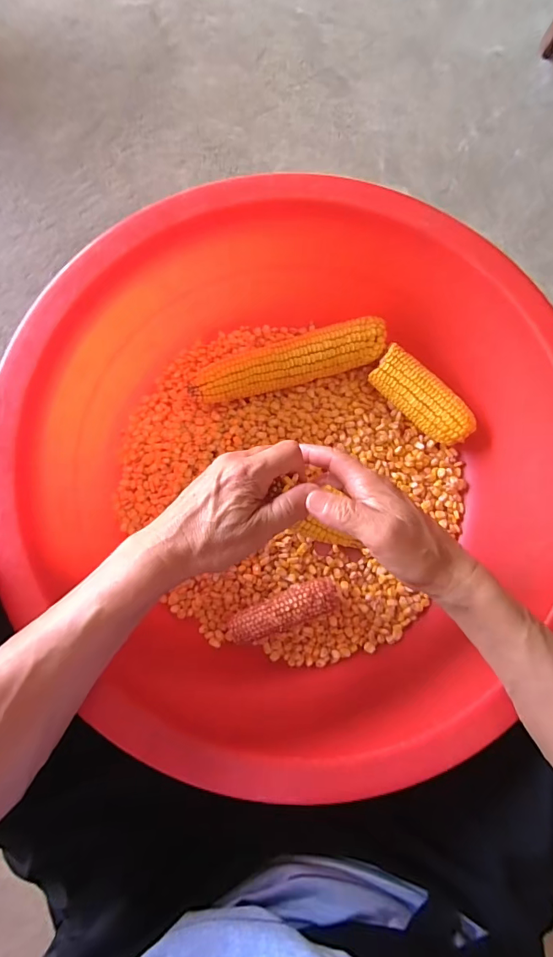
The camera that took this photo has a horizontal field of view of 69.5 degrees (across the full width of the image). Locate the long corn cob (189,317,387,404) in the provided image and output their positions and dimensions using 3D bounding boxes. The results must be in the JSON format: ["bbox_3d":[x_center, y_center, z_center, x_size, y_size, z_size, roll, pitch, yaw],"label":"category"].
[{"bbox_3d":[0.015,-0.127,0.449,0.216,0.047,0.045,-17,86,-8],"label":"long corn cob"}]

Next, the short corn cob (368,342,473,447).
[{"bbox_3d":[0.161,-0.087,0.451,0.123,0.050,0.043,43,81,0],"label":"short corn cob"}]

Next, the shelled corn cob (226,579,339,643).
[{"bbox_3d":[0.007,0.134,0.411,0.113,0.040,0.033,-21,86,-8],"label":"shelled corn cob"}]

